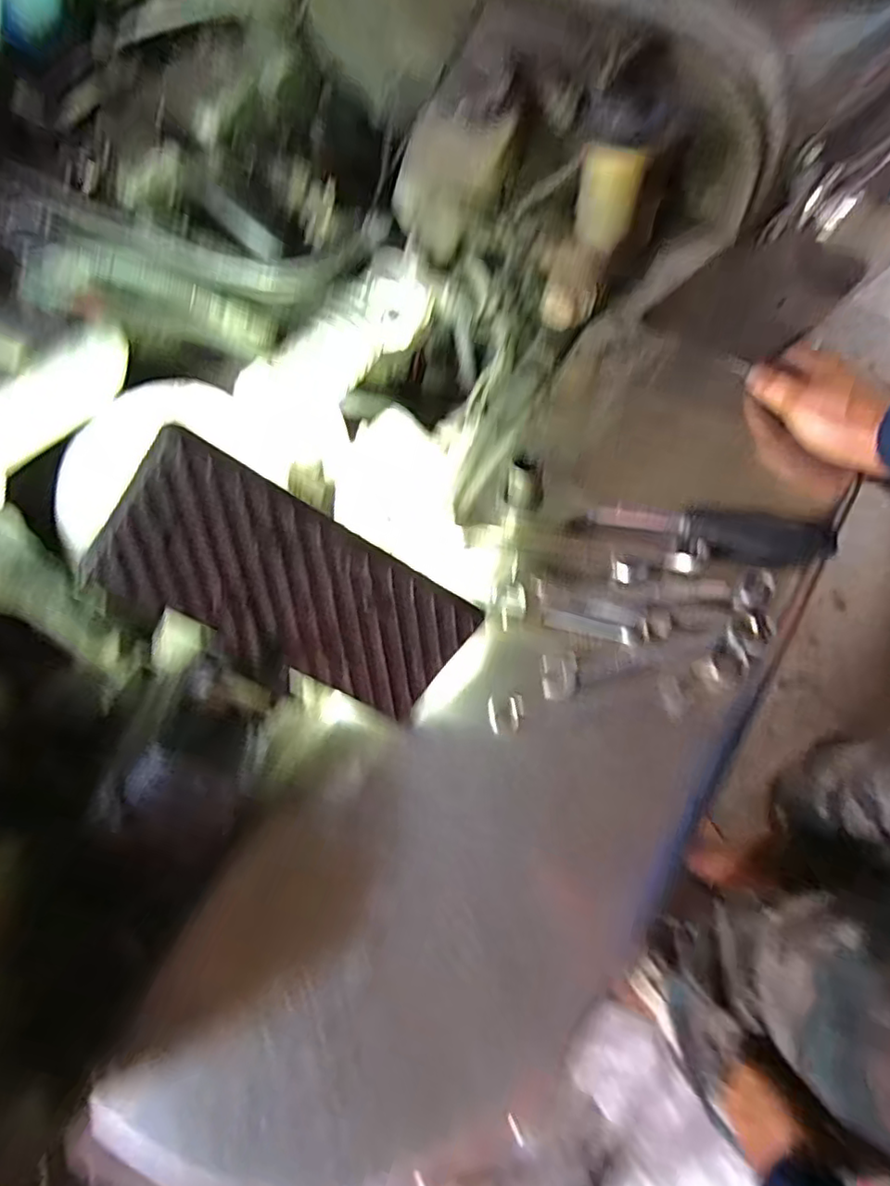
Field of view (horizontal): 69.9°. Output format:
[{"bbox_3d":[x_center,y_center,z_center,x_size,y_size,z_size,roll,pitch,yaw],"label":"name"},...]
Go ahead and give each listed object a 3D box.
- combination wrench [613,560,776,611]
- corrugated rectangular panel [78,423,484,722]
[{"bbox_3d":[0.179,-0.008,0.460,0.112,0.011,0.030,8,72,4],"label":"combination wrench"},{"bbox_3d":[-0.082,-0.001,0.367,0.205,0.014,0.089,30,101,-26],"label":"corrugated rectangular panel"}]

